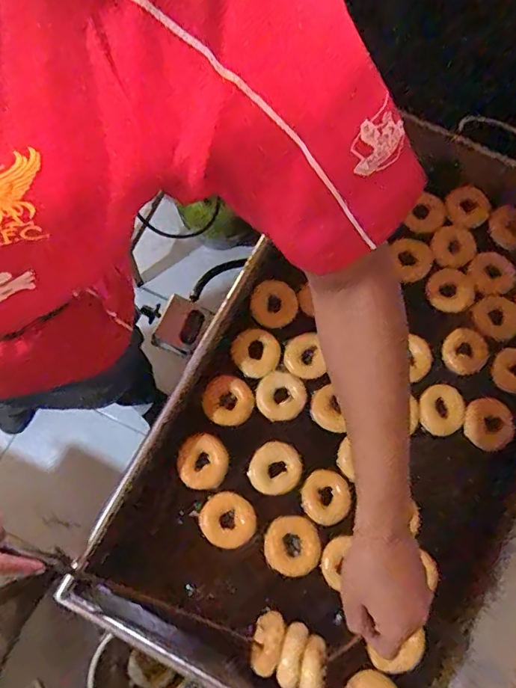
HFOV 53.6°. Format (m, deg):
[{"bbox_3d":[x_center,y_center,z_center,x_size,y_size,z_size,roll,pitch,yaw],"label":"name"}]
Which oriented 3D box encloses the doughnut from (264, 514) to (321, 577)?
[{"bbox_3d":[0.047,0.277,0.704,0.077,0.018,0.076,0,74,-1],"label":"doughnut"}]

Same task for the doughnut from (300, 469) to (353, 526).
[{"bbox_3d":[0.096,0.216,0.724,0.066,0.022,0.071,7,74,0],"label":"doughnut"}]

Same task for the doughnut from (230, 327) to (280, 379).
[{"bbox_3d":[-0.002,0.012,0.768,0.071,0.021,0.069,0,74,-1],"label":"doughnut"}]

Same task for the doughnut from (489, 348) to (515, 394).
[{"bbox_3d":[0.380,0.036,0.757,0.065,0.013,0.071,12,82,20],"label":"doughnut"}]

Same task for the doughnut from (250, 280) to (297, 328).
[{"bbox_3d":[0.024,-0.061,0.791,0.069,0.023,0.070,-13,75,-5],"label":"doughnut"}]

